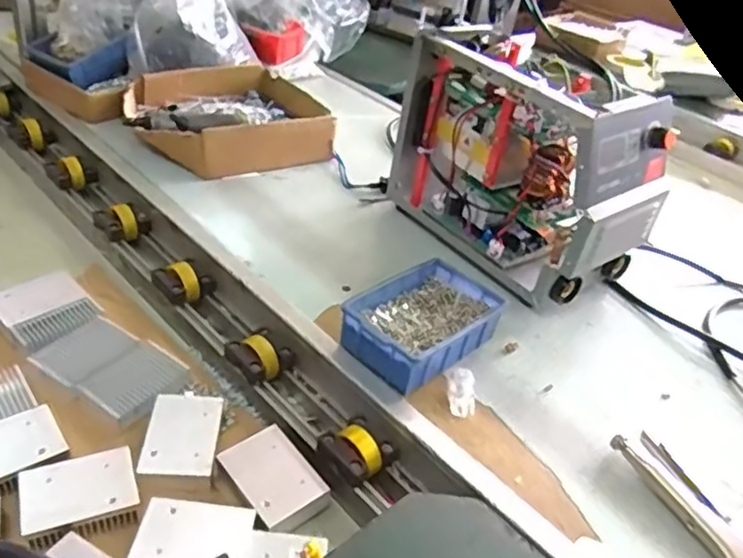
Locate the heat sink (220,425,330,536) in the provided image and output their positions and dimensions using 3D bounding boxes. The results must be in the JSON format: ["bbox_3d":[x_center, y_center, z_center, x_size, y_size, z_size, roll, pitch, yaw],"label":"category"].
[{"bbox_3d":[-0.086,0.176,0.572,0.064,0.023,0.088,-23,47,-37],"label":"heat sink"}]

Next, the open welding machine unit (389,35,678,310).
[{"bbox_3d":[0.171,-0.131,0.761,0.123,0.232,0.300,-19,45,-34],"label":"open welding machine unit"}]

